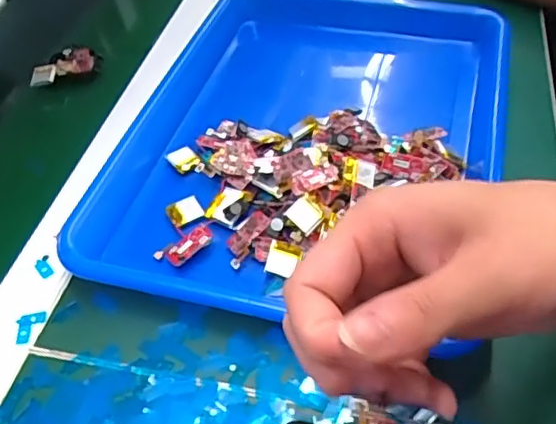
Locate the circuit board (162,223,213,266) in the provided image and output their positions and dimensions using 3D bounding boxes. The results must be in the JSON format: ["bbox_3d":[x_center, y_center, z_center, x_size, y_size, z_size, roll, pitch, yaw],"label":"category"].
[{"bbox_3d":[-0.055,0.020,0.357,0.030,0.004,0.019,-40,47,-9],"label":"circuit board"}]

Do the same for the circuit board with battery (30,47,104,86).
[{"bbox_3d":[-0.186,-0.129,0.511,0.061,0.010,0.041,-21,51,-14],"label":"circuit board with battery"}]

